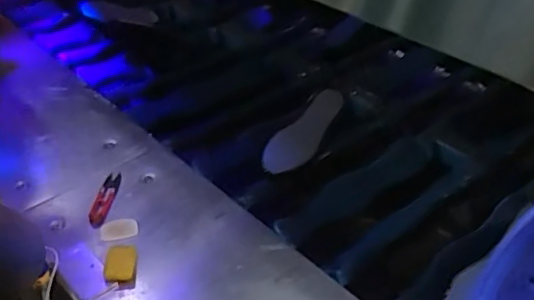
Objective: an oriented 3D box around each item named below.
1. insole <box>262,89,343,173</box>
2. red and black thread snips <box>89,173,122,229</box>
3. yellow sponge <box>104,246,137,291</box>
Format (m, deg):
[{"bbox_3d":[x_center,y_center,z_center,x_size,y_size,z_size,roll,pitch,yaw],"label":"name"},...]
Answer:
[{"bbox_3d":[0.066,-0.031,0.900,0.064,0.018,0.184,38,65,18],"label":"insole"},{"bbox_3d":[-0.222,0.070,0.781,0.026,0.015,0.100,5,40,-1],"label":"red and black thread snips"},{"bbox_3d":[-0.174,0.141,0.680,0.036,0.020,0.057,-1,40,-8],"label":"yellow sponge"}]

